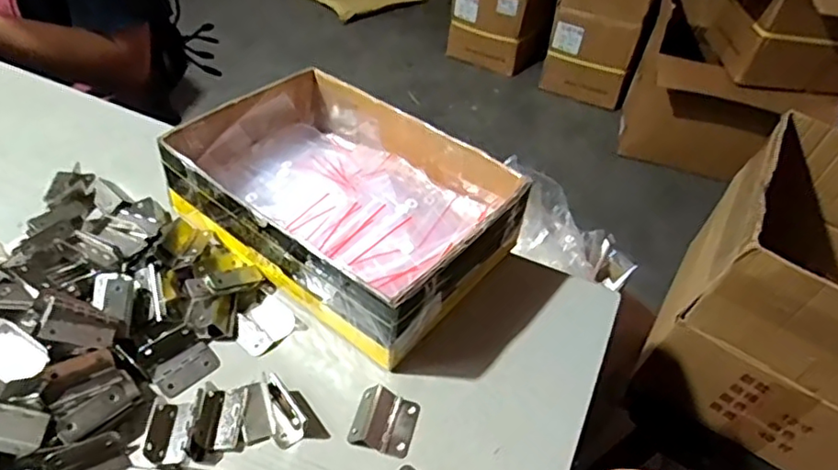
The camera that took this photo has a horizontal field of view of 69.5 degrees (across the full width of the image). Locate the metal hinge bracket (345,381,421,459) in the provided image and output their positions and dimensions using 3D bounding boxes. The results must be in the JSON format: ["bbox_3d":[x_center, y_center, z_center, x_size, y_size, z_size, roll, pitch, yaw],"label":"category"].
[{"bbox_3d":[-0.022,0.120,0.396,0.040,0.012,0.040,15,44,7],"label":"metal hinge bracket"}]

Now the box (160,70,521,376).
[{"bbox_3d":[-0.060,-0.031,0.503,0.252,0.079,0.175,31,49,23],"label":"box"}]

